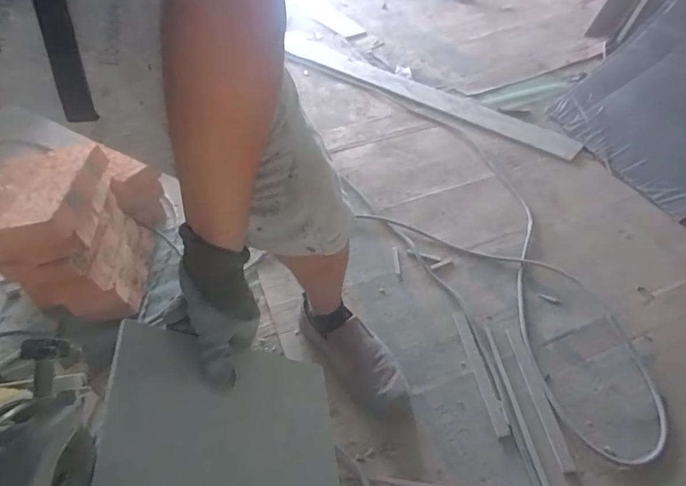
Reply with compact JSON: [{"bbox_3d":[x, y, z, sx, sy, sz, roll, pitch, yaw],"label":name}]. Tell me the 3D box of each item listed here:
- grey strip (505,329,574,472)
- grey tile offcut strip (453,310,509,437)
[{"bbox_3d":[0.341,0.263,0.774,0.026,0.012,0.248,-5,47,-2],"label":"grey strip"},{"bbox_3d":[0.250,0.229,0.811,0.024,0.004,0.240,-7,47,-4],"label":"grey tile offcut strip"}]

